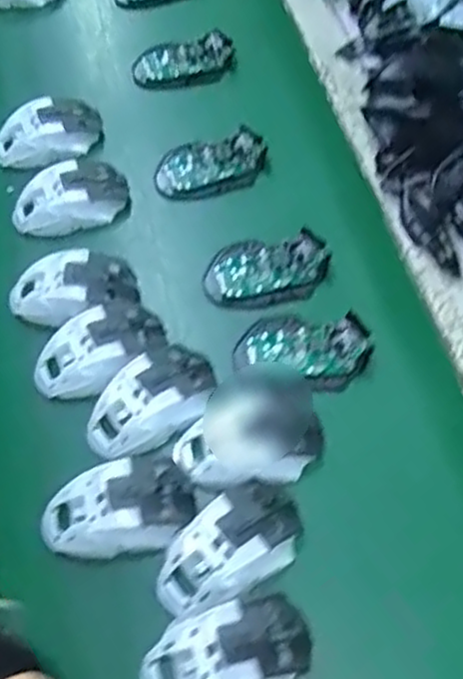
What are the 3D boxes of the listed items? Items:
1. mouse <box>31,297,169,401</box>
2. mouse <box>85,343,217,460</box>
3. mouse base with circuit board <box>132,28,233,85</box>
[{"bbox_3d":[-0.113,0.009,0.630,0.114,0.031,0.065,-36,68,-21],"label":"mouse"},{"bbox_3d":[-0.064,0.051,0.601,0.065,0.029,0.113,36,68,22],"label":"mouse"},{"bbox_3d":[-0.055,-0.316,0.831,0.113,0.027,0.050,-6,59,1],"label":"mouse base with circuit board"}]

